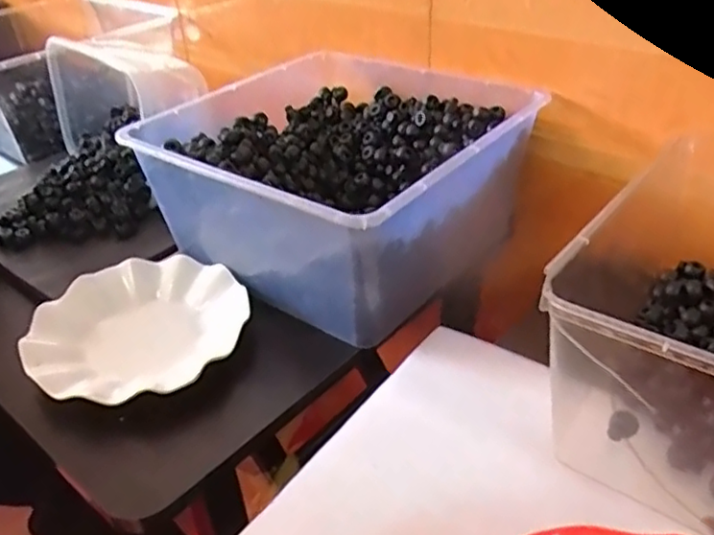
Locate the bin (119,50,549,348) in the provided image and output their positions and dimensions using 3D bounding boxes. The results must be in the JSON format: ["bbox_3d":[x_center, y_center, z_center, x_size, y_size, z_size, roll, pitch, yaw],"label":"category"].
[{"bbox_3d":[-0.015,-0.096,0.644,0.295,0.119,0.287,24,44,33],"label":"bin"}]

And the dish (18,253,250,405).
[{"bbox_3d":[-0.189,0.054,0.567,0.166,0.030,0.172,-3,35,2],"label":"dish"}]

